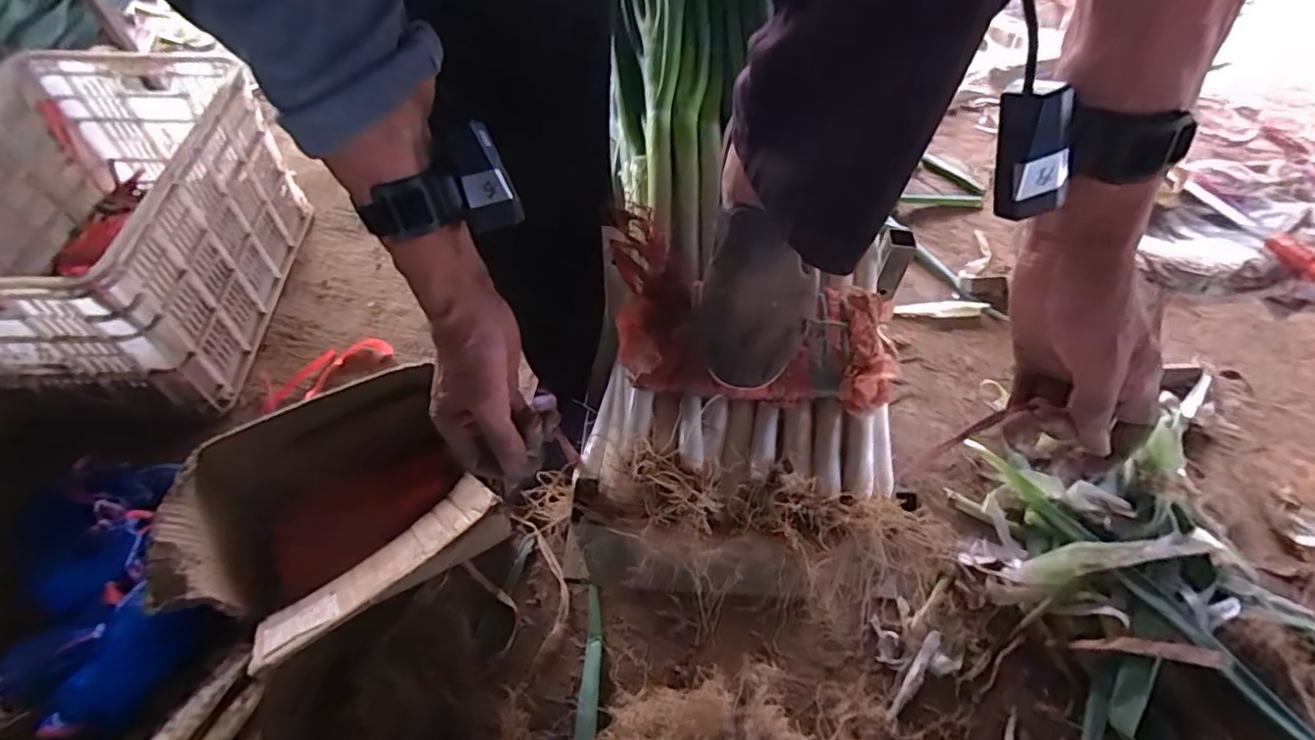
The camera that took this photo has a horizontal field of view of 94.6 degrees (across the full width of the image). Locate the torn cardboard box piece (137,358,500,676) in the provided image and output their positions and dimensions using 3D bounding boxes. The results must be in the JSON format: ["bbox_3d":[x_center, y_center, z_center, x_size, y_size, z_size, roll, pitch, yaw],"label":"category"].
[{"bbox_3d":[-0.394,0.169,0.741,0.358,0.067,0.288,-26,60,-18],"label":"torn cardboard box piece"}]

